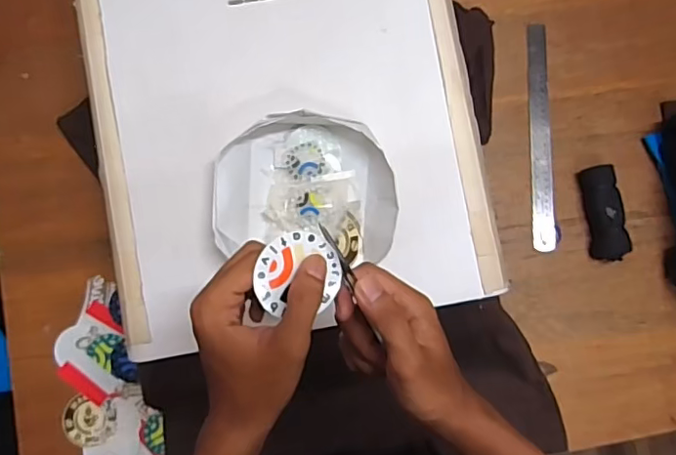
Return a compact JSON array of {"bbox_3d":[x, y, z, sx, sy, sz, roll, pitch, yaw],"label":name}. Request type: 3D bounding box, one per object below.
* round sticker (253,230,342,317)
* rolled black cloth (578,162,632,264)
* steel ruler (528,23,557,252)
[{"bbox_3d":[-0.025,0.029,0.358,0.057,0.004,0.052,-4,101,-22],"label":"round sticker"},{"bbox_3d":[0.361,-0.020,0.735,0.043,0.037,0.126,-6,84,-4],"label":"rolled black cloth"},{"bbox_3d":[0.285,-0.129,0.765,0.030,0.009,0.320,0,83,2],"label":"steel ruler"}]

